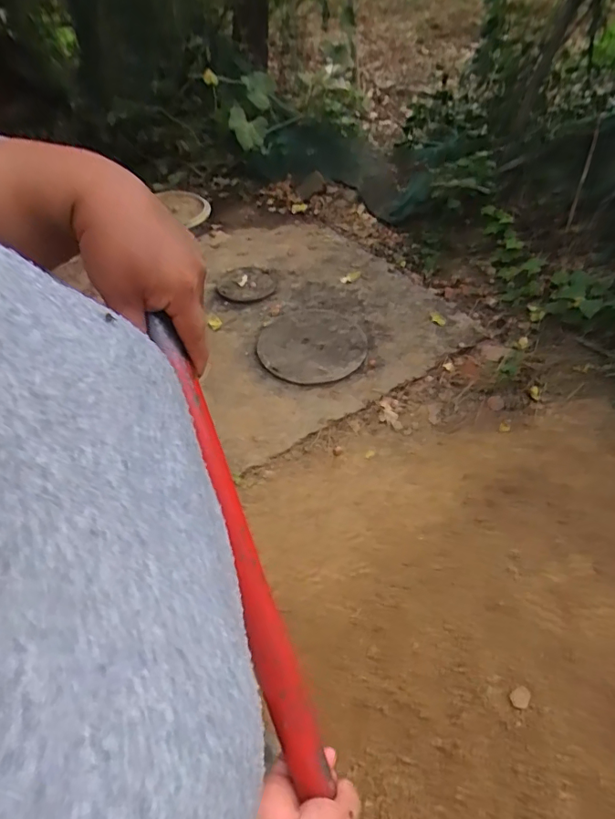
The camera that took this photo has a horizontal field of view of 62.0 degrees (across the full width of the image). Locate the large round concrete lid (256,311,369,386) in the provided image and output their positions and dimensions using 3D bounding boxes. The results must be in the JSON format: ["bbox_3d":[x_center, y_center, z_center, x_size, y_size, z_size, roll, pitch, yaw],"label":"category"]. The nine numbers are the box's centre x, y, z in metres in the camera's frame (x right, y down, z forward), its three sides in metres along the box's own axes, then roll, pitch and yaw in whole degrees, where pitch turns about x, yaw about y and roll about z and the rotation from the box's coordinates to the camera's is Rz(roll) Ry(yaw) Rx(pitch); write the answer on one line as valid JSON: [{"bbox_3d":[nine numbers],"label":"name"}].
[{"bbox_3d":[0.012,-0.224,1.797,0.370,0.036,0.350,-3,52,3],"label":"large round concrete lid"}]

